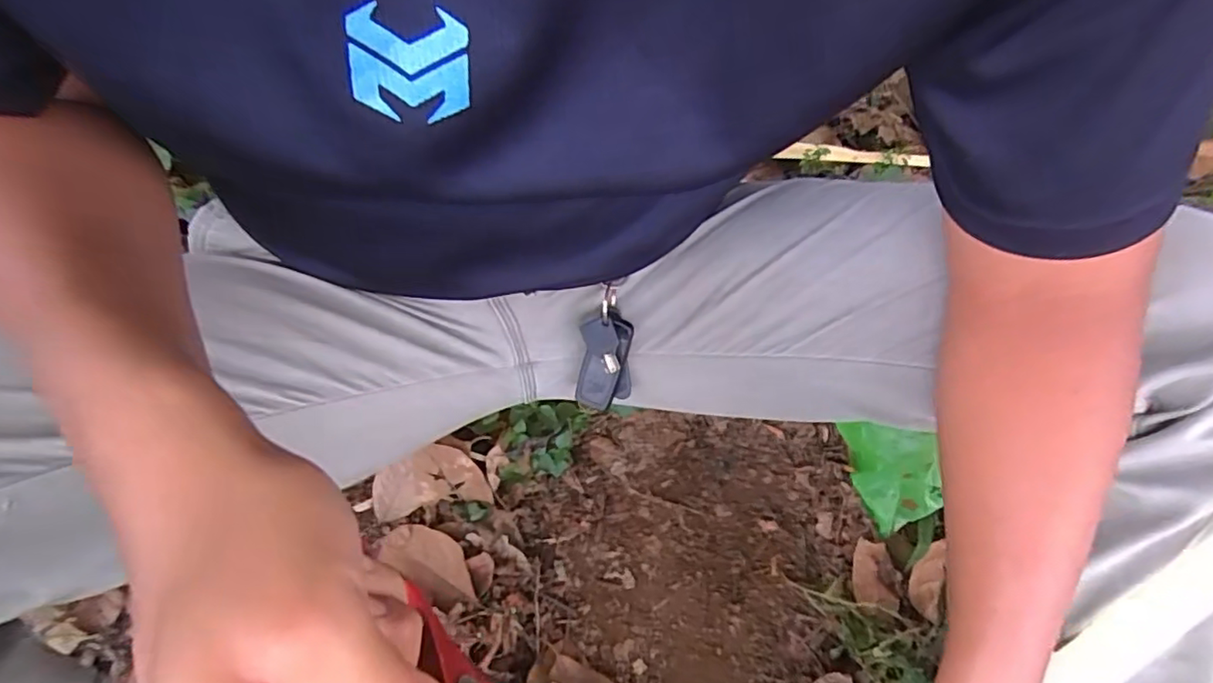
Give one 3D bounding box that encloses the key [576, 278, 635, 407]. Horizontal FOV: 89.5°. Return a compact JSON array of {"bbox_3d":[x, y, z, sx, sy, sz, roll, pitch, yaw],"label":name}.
[{"bbox_3d":[0.000,0.004,0.426,0.035,0.092,0.031,10,23,8],"label":"key"}]

